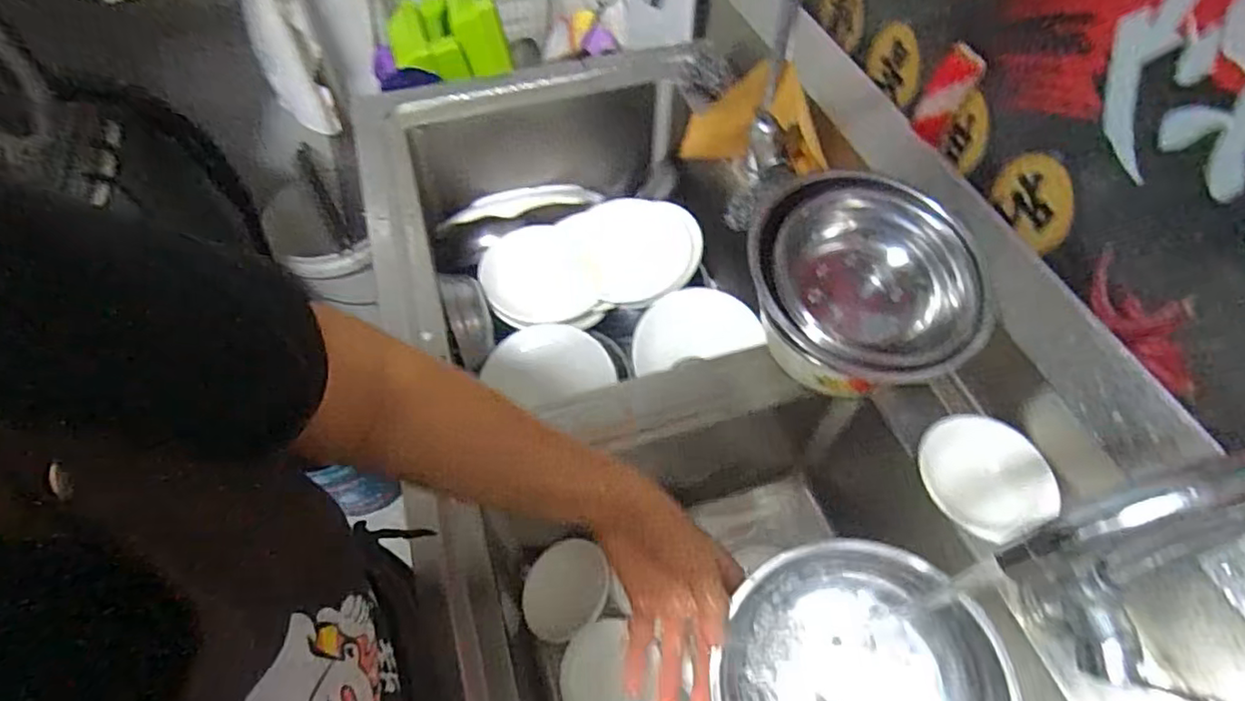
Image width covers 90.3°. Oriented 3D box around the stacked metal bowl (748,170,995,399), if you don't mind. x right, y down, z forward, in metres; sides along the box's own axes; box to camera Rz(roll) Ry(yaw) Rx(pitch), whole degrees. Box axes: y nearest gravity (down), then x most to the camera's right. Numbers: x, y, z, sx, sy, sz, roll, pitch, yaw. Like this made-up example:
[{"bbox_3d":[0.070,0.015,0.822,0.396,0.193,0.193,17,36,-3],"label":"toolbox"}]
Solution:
[{"bbox_3d":[0.227,-0.064,0.597,0.197,0.102,0.192,0,56,1],"label":"stacked metal bowl"}]

